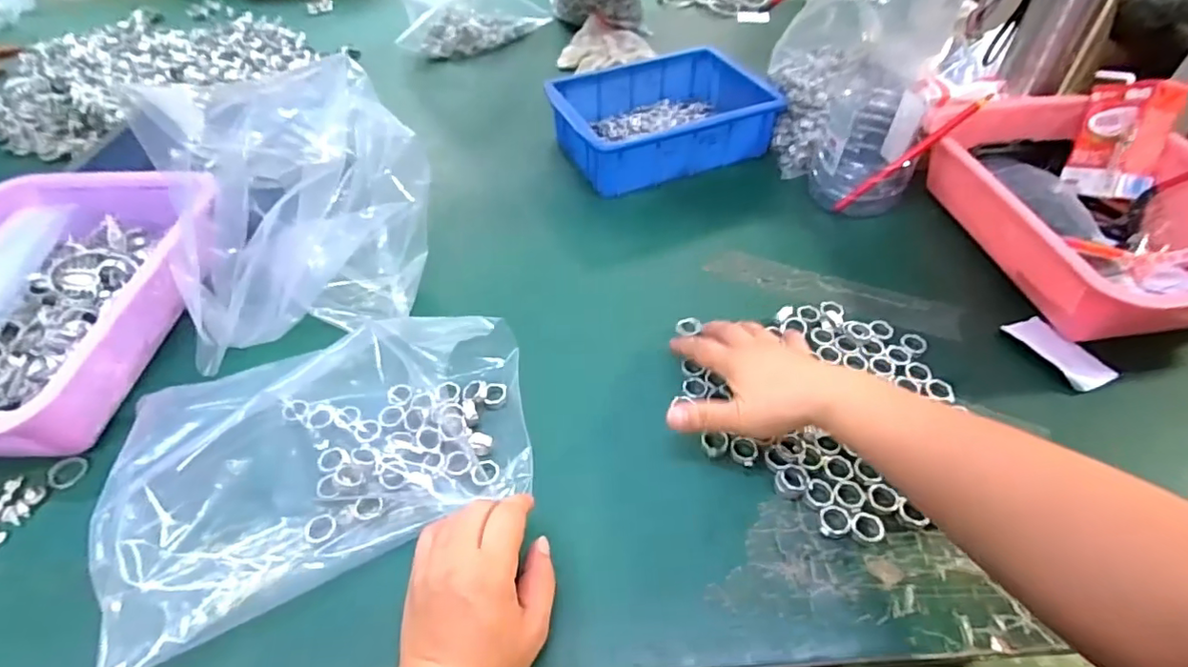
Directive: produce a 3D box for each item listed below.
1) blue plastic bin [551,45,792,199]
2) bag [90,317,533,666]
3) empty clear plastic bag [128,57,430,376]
[{"bbox_3d":[0.079,-0.260,0.691,0.241,0.072,0.170,-19,51,-16],"label":"blue plastic bin"},{"bbox_3d":[-0.190,0.076,0.413,0.290,0.046,0.188,-23,53,-19],"label":"bag"},{"bbox_3d":[-0.240,-0.094,0.471,0.209,0.185,0.123,-16,50,-13],"label":"empty clear plastic bag"}]

